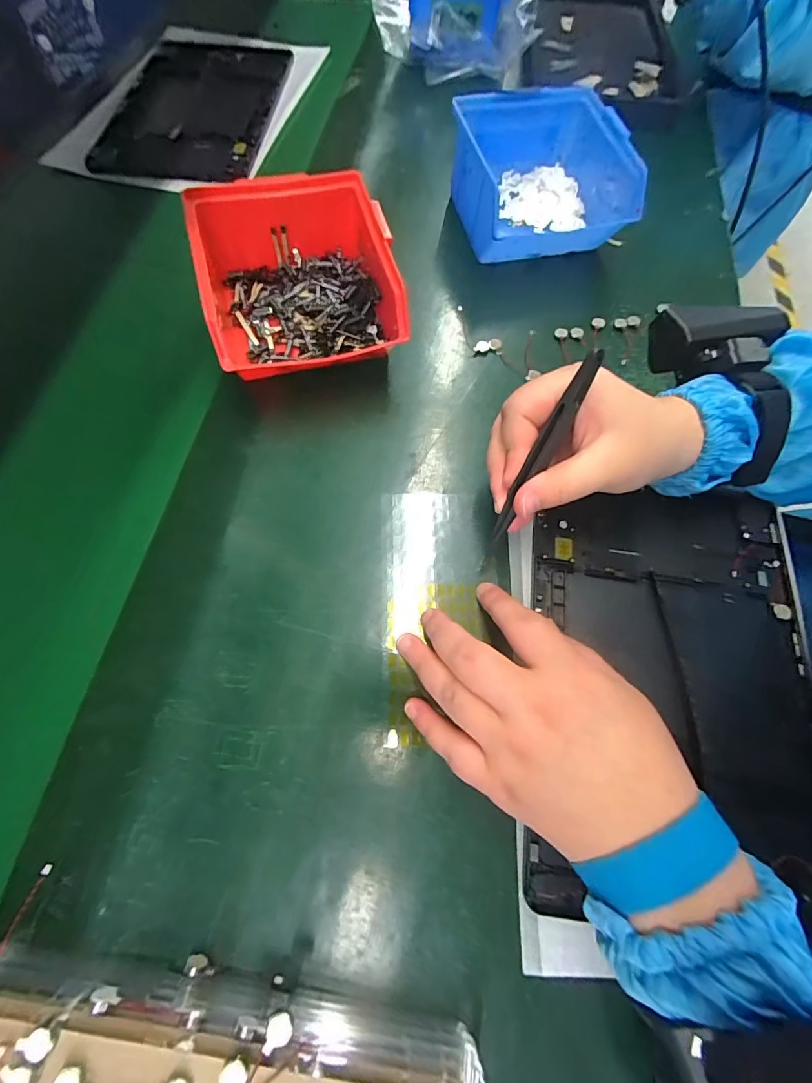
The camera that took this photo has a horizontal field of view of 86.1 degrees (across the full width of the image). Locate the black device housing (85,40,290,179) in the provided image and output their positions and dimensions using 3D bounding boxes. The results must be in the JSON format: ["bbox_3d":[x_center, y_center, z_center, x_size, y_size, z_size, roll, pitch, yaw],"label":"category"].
[{"bbox_3d":[-0.221,-0.458,0.460,0.151,0.015,0.242,6,66,4],"label":"black device housing"}]

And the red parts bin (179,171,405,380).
[{"bbox_3d":[-0.073,-0.172,0.301,0.127,0.072,0.134,-14,69,-7],"label":"red parts bin"}]

